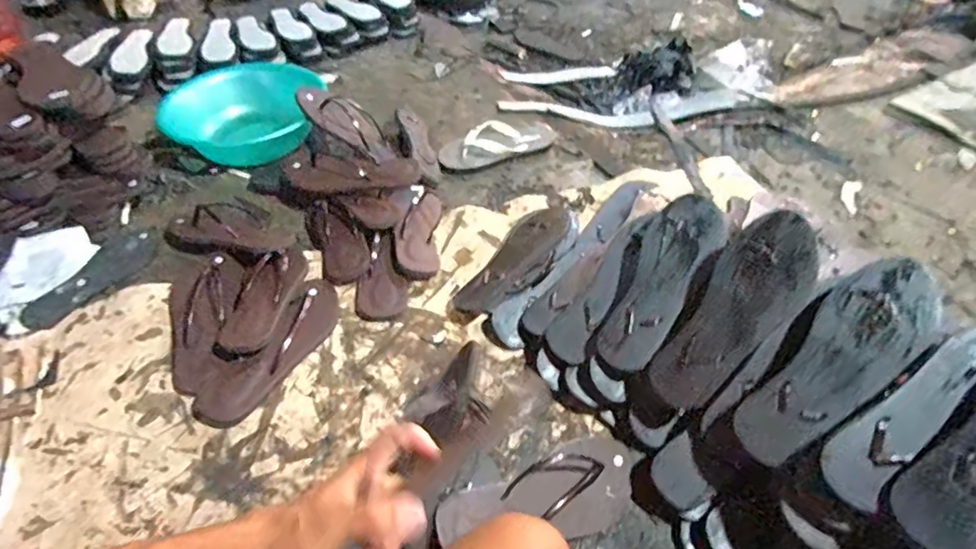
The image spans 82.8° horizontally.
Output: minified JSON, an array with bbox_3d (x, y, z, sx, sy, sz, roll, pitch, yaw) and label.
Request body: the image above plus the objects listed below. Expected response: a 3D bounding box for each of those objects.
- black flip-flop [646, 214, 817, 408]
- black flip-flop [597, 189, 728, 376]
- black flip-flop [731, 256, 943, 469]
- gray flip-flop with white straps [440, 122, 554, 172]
[{"bbox_3d":[0.282,0.046,0.637,0.094,0.020,0.249,38,100,29],"label":"black flip-flop"},{"bbox_3d":[0.221,0.010,0.717,0.110,0.031,0.239,24,83,44],"label":"black flip-flop"},{"bbox_3d":[0.350,0.090,0.560,0.085,0.024,0.242,43,98,32],"label":"black flip-flop"},{"bbox_3d":[0.027,-0.279,1.150,0.276,0.041,0.103,-23,51,-22],"label":"gray flip-flop with white straps"}]

